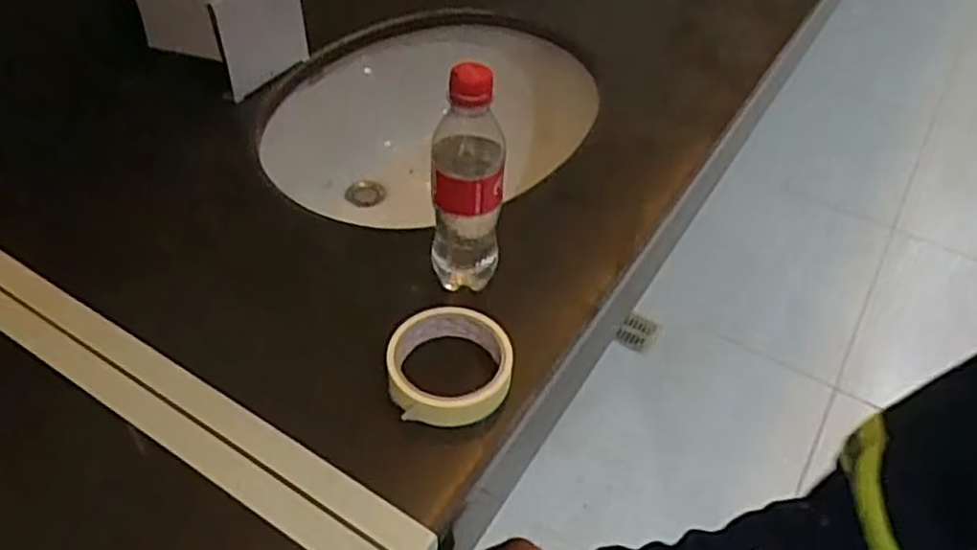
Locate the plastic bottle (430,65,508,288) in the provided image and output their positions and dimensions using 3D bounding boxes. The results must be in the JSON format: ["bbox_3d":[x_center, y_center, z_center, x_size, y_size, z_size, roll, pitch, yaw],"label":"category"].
[{"bbox_3d":[-0.015,-0.068,0.564,0.057,0.195,0.051,4,41,2],"label":"plastic bottle"}]

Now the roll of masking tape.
[{"bbox_3d":[-0.028,0.066,0.550,0.089,0.030,0.086,1,41,-1],"label":"roll of masking tape"}]

